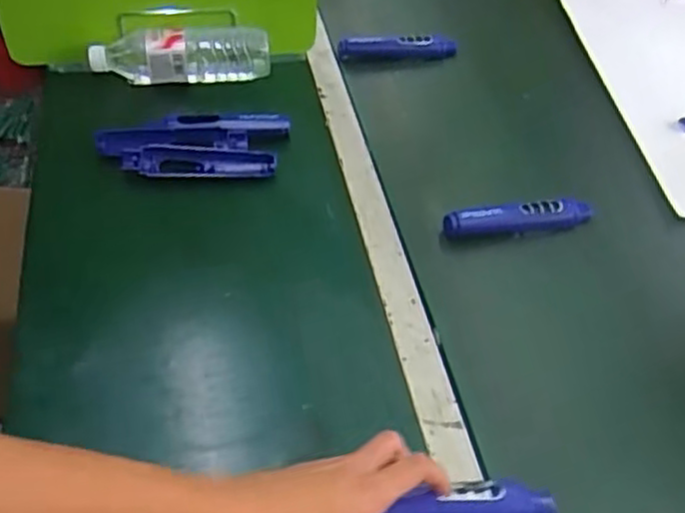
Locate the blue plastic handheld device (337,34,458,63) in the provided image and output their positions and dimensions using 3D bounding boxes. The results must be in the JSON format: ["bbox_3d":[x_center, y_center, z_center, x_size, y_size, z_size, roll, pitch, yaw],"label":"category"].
[{"bbox_3d":[0.080,-0.299,1.030,0.172,0.032,0.024,-1,48,-5],"label":"blue plastic handheld device"}]

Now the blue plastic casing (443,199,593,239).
[{"bbox_3d":[0.200,-0.045,0.804,0.175,0.027,0.029,-6,49,-10],"label":"blue plastic casing"}]

